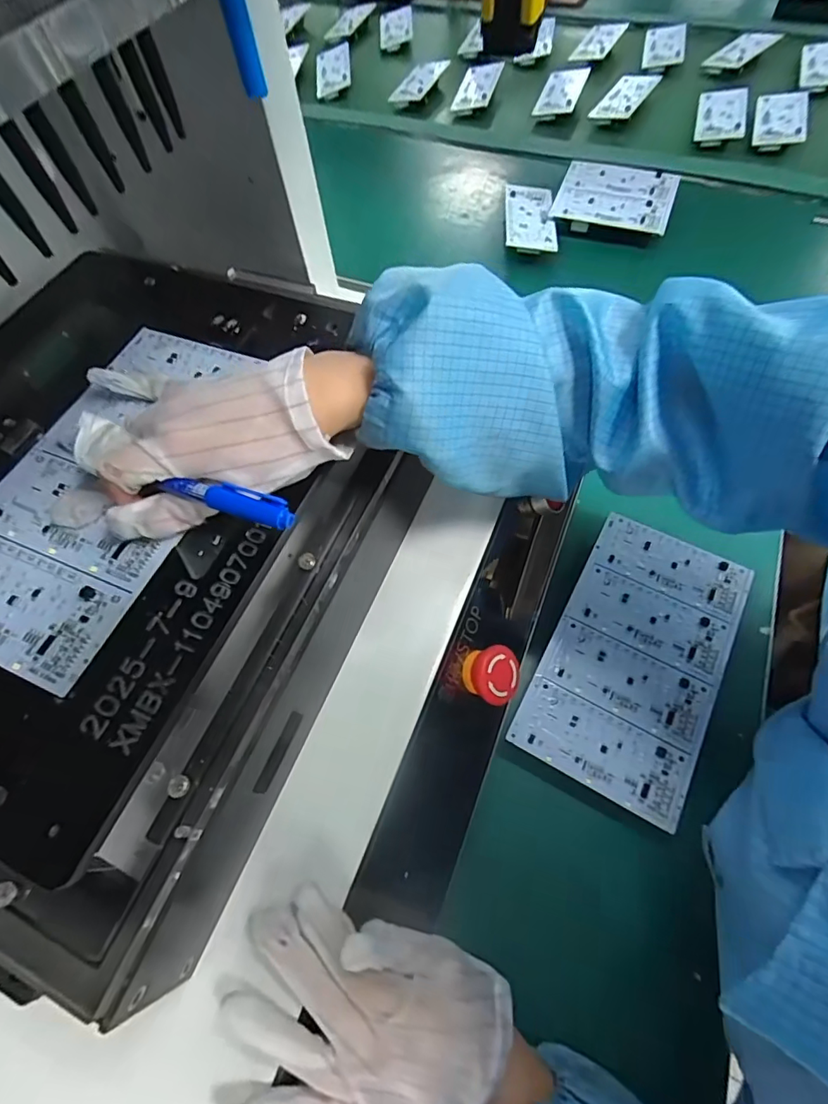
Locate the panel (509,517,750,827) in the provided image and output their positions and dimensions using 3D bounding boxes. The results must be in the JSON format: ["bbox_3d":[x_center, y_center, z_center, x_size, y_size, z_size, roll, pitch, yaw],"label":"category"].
[{"bbox_3d":[0.181,0.079,0.396,0.124,0.005,0.226,26,68,16],"label":"panel"}]

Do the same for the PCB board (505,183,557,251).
[{"bbox_3d":[0.135,-0.392,0.571,0.061,0.012,0.124,5,70,-9],"label":"PCB board"}]

